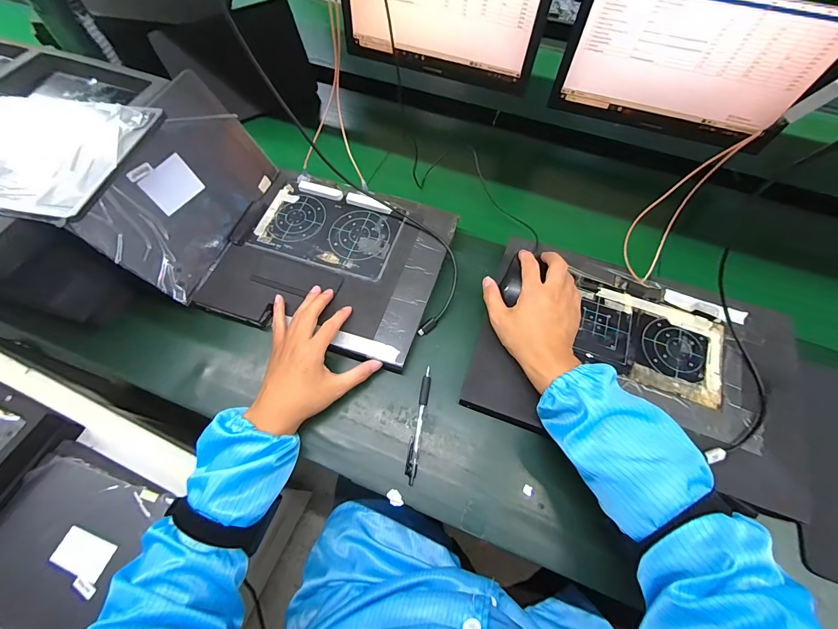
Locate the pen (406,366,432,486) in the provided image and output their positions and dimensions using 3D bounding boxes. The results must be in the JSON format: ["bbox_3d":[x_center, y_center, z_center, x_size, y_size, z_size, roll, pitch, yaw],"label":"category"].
[{"bbox_3d":[0.000,0.135,0.443,0.014,0.008,0.138,9,63,3],"label":"pen"}]

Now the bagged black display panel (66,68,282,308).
[{"bbox_3d":[-0.307,-0.166,0.474,0.011,0.159,0.260,5,62,32],"label":"bagged black display panel"}]

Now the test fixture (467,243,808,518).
[{"bbox_3d":[0.279,0.054,0.463,0.394,0.054,0.270,17,64,7],"label":"test fixture"}]

